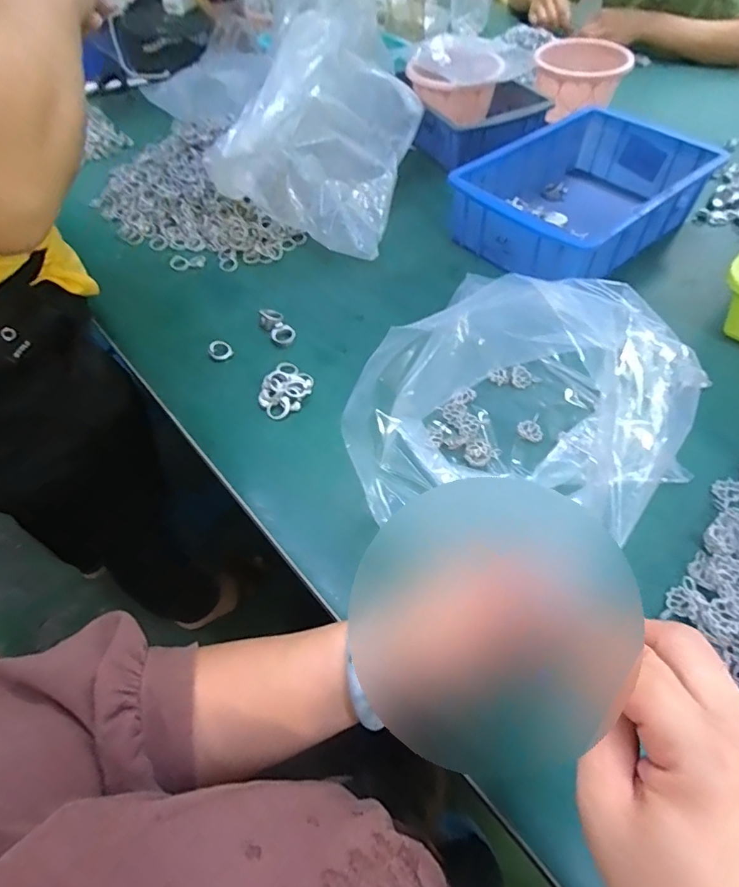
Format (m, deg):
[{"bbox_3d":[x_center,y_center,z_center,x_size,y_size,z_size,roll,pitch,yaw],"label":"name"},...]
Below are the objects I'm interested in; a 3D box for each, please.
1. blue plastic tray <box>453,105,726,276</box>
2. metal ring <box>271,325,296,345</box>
[{"bbox_3d":[0.271,-0.320,0.641,0.294,0.079,0.206,-37,61,-22],"label":"blue plastic tray"},{"bbox_3d":[-0.097,-0.122,0.558,0.026,0.010,0.022,-15,55,-9],"label":"metal ring"}]

